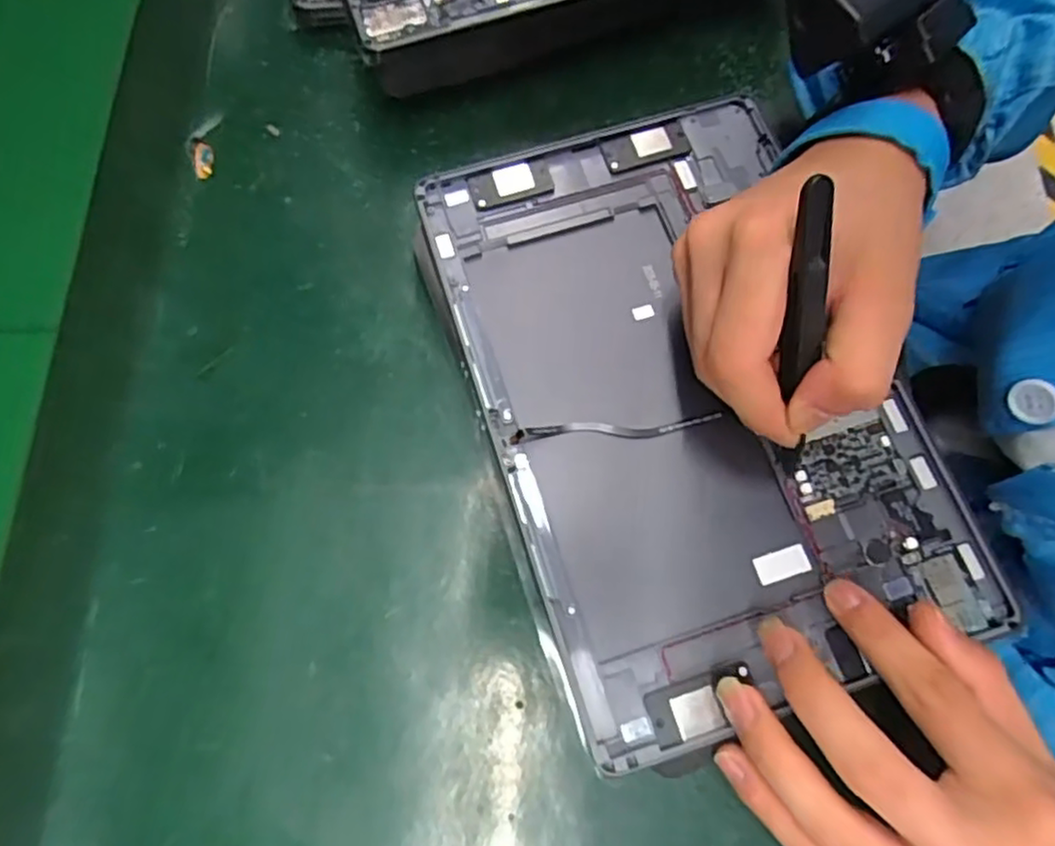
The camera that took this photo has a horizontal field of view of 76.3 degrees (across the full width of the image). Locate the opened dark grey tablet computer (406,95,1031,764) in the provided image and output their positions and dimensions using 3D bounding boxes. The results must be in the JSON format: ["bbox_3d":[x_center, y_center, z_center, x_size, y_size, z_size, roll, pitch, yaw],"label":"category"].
[{"bbox_3d":[0.063,-0.015,0.279,0.166,0.010,0.254,-16,73,-6],"label":"opened dark grey tablet computer"}]

